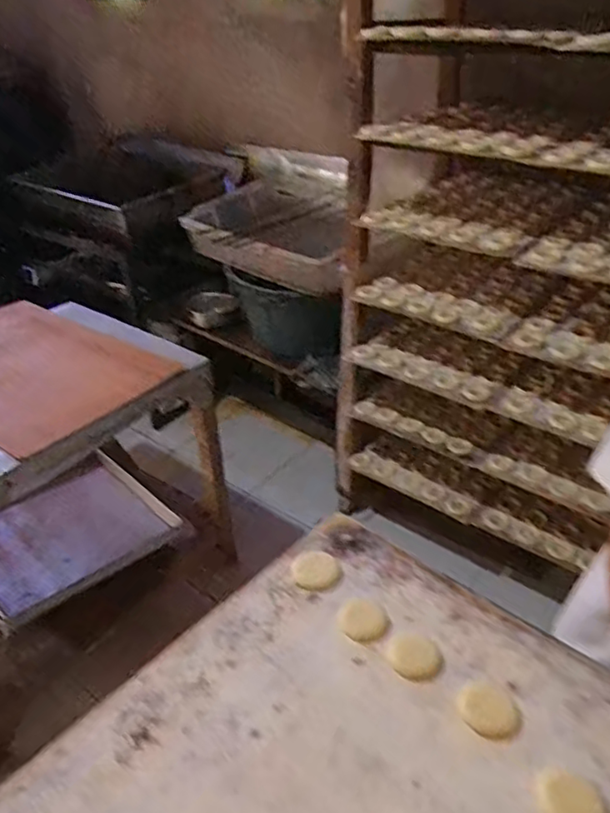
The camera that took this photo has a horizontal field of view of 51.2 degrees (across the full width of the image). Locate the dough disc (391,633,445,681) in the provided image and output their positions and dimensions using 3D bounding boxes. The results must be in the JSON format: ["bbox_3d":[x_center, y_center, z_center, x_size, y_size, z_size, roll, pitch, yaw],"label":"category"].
[{"bbox_3d":[0.112,0.250,0.636,0.050,0.005,0.048,-1,34,1],"label":"dough disc"}]

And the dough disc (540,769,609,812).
[{"bbox_3d":[0.221,0.328,0.524,0.053,0.005,0.049,24,42,34],"label":"dough disc"}]

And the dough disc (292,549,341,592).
[{"bbox_3d":[0.012,0.187,0.724,0.053,0.011,0.056,-1,34,1],"label":"dough disc"}]

